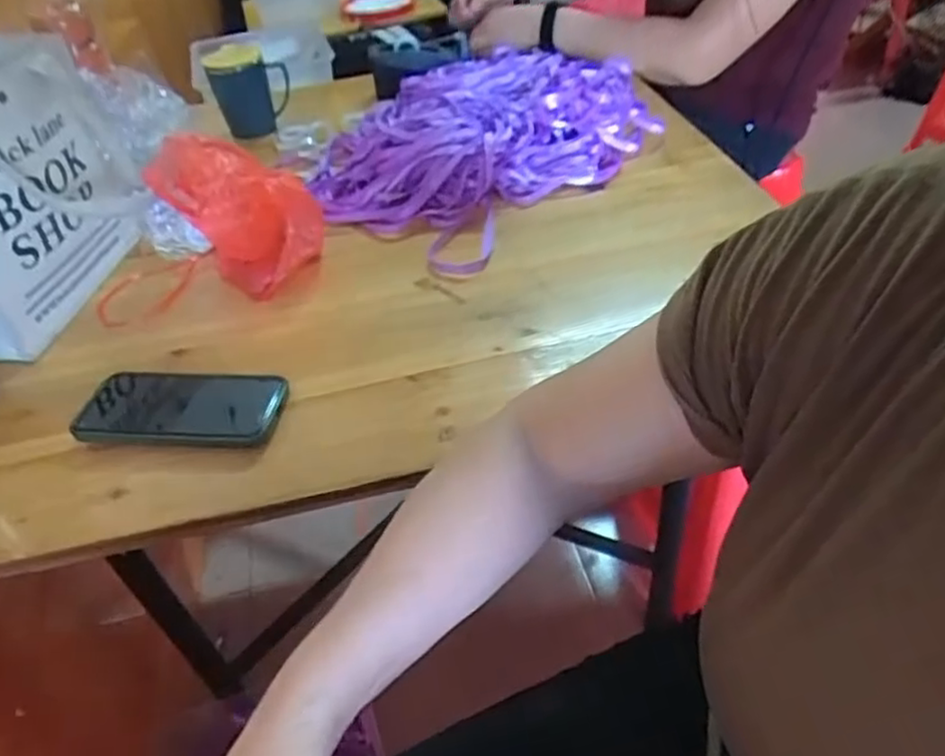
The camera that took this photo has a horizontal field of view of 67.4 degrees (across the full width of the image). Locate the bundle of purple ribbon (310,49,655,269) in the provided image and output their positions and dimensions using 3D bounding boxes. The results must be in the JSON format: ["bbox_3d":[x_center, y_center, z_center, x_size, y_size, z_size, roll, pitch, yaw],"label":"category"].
[{"bbox_3d":[0.015,-0.323,0.893,0.365,0.078,0.499,25,52,30],"label":"bundle of purple ribbon"}]

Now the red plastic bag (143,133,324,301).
[{"bbox_3d":[-0.228,-0.167,0.702,0.135,0.137,0.094,17,48,25],"label":"red plastic bag"}]

